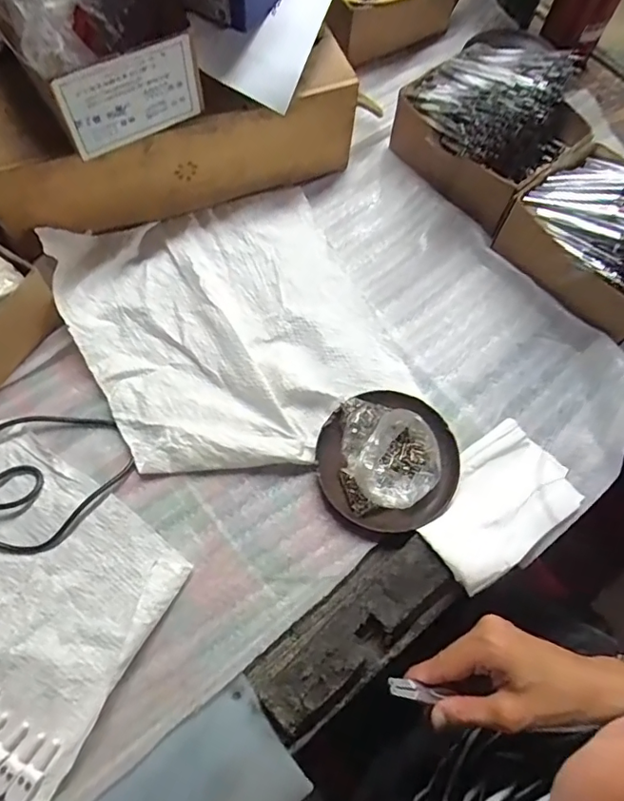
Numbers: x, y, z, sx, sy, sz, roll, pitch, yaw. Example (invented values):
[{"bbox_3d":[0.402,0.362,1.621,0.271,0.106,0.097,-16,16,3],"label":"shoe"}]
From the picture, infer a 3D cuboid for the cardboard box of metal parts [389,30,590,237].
[{"bbox_3d":[0.183,-0.280,0.546,0.161,0.108,0.151,-40,76,-15],"label":"cardboard box of metal parts"}]

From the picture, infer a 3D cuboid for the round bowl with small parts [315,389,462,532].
[{"bbox_3d":[0.063,0.047,0.443,0.115,0.035,0.113,1,69,-2],"label":"round bowl with small parts"}]

